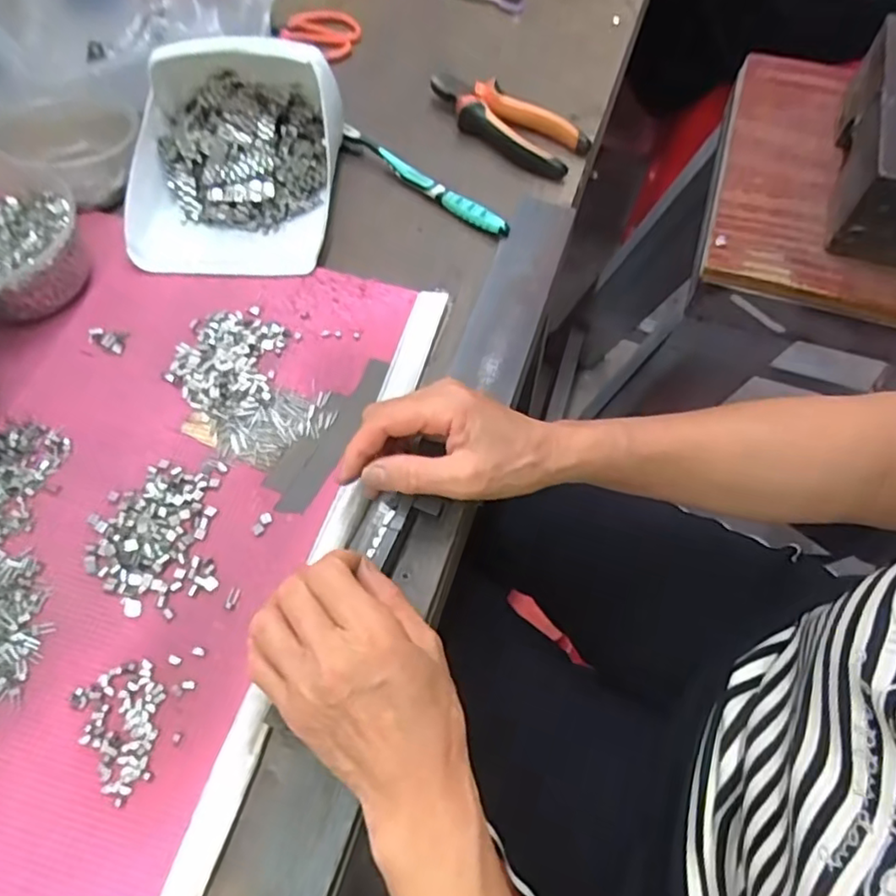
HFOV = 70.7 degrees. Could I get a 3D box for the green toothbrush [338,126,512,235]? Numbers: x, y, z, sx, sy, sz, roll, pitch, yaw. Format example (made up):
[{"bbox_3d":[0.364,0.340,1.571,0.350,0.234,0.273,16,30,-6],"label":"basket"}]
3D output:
[{"bbox_3d":[-0.022,-0.220,0.523,0.173,0.021,0.014,36,70,17],"label":"green toothbrush"}]

